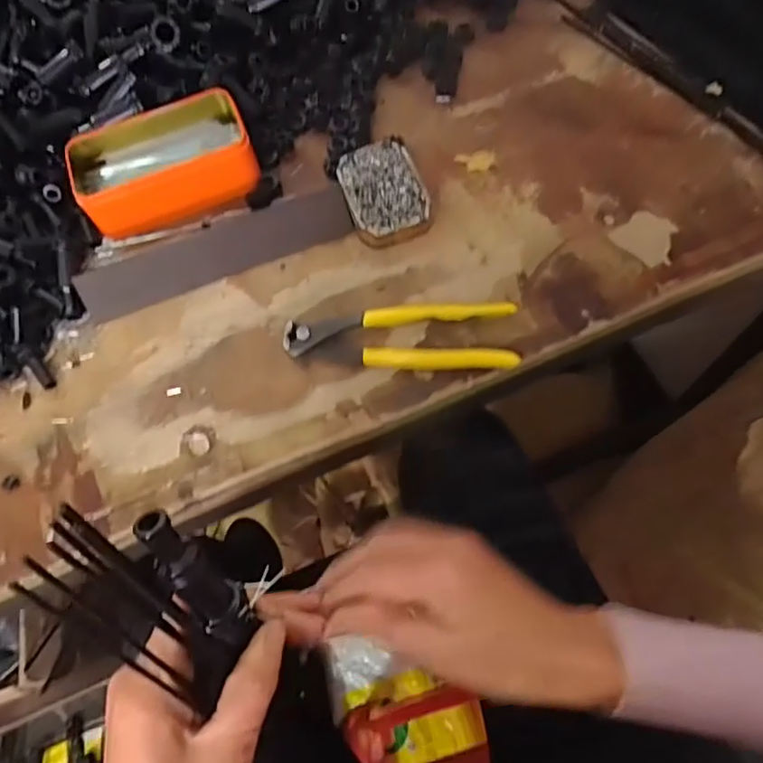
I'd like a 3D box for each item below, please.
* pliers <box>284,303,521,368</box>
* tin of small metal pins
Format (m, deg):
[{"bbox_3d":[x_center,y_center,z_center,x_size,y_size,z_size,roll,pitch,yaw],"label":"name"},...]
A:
[{"bbox_3d":[0.013,-0.035,0.413,0.164,0.020,0.050,2,66,6],"label":"pliers"},{"bbox_3d":[0.002,-0.153,0.460,0.062,0.019,0.095,-20,66,-4],"label":"tin of small metal pins"}]

